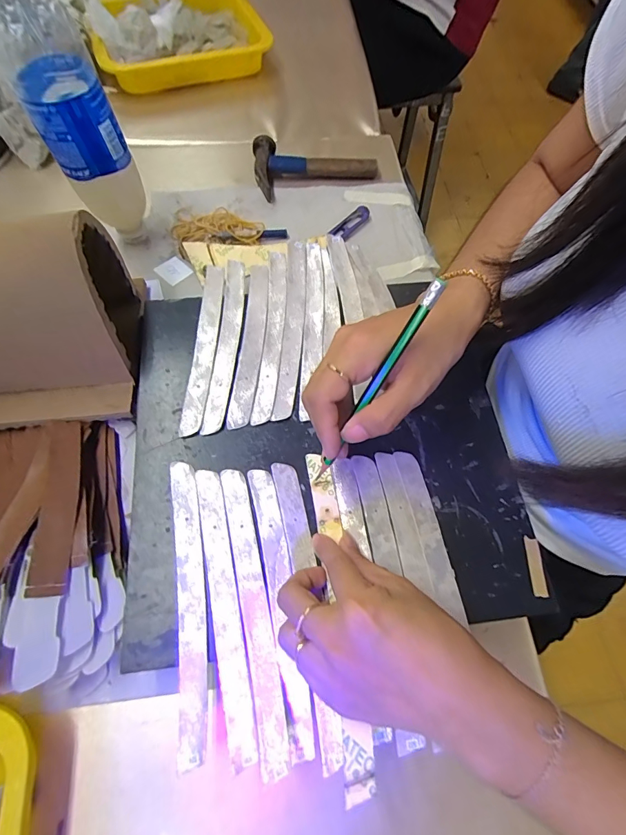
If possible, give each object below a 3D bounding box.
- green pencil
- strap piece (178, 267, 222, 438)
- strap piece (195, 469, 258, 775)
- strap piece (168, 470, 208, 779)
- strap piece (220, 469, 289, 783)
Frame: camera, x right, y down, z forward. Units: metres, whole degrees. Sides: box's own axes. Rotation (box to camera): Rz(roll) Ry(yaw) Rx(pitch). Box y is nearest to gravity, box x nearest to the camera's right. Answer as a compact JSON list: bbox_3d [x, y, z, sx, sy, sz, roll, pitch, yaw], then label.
[{"bbox_3d":[0.036,-0.017,0.239,0.007,0.142,0.004,36,26,12],"label":"green pencil"},{"bbox_3d":[-0.099,-0.072,0.355,0.021,0.004,0.184,2,67,-2],"label":"strap piece"},{"bbox_3d":[-0.061,0.127,0.271,0.020,0.004,0.188,-11,68,-7],"label":"strap piece"},{"bbox_3d":[-0.086,0.122,0.272,0.020,0.004,0.189,-8,68,-6],"label":"strap piece"},{"bbox_3d":[-0.041,0.125,0.270,0.019,0.010,0.187,-10,67,-9],"label":"strap piece"}]

